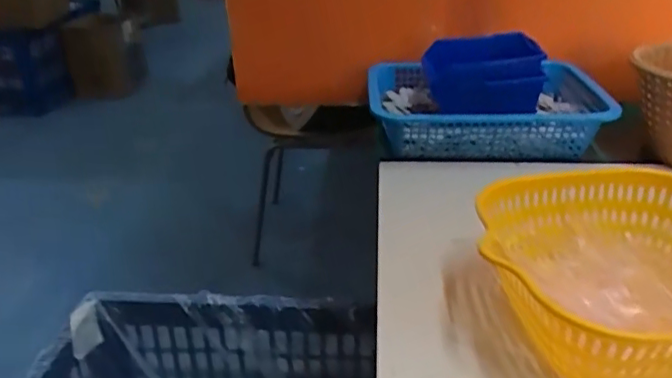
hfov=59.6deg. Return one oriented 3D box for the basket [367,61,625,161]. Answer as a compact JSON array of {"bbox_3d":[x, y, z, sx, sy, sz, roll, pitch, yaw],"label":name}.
[{"bbox_3d":[0.194,-0.104,0.762,0.297,0.069,0.207,1,28,6],"label":"basket"}]

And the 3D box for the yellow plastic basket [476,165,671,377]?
[{"bbox_3d":[0.212,0.062,0.432,0.212,0.081,0.212,-1,28,1],"label":"yellow plastic basket"}]

